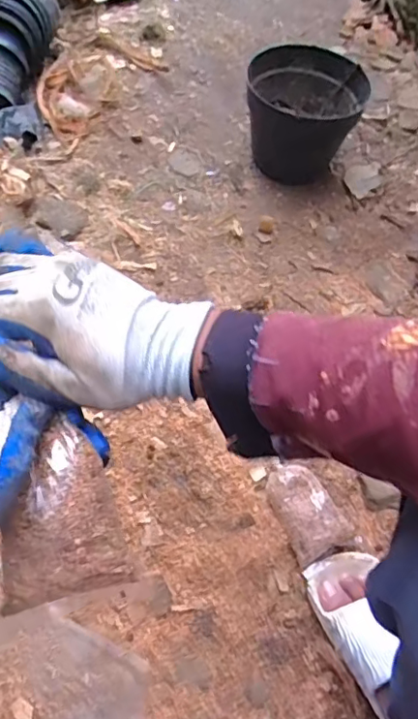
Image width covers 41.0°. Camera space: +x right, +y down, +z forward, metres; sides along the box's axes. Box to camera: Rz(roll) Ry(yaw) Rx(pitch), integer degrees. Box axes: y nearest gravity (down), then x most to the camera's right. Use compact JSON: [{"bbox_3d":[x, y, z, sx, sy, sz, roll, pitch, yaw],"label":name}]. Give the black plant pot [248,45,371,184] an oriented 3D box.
[{"bbox_3d":[0.170,-0.451,1.042,0.202,0.158,0.175,12,60,12],"label":"black plant pot"}]

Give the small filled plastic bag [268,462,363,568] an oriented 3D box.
[{"bbox_3d":[0.131,0.197,0.729,0.081,0.040,0.123,-23,62,-14],"label":"small filled plastic bag"}]

